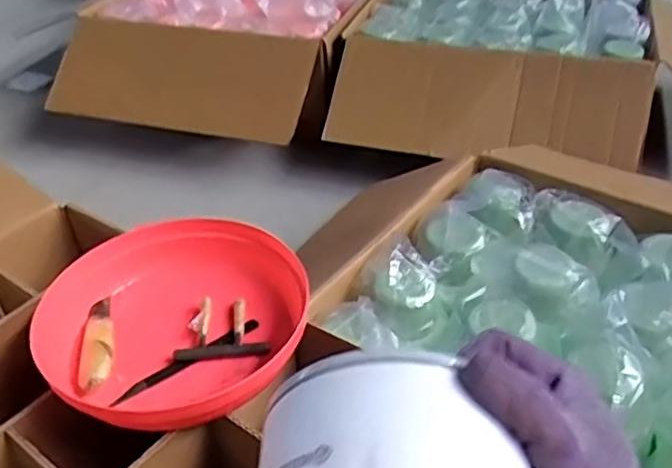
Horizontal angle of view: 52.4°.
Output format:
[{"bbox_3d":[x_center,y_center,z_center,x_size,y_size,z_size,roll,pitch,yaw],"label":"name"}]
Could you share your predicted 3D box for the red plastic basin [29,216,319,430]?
[{"bbox_3d":[-0.137,0.071,0.597,0.221,0.047,0.214,-1,36,1],"label":"red plastic basin"}]

